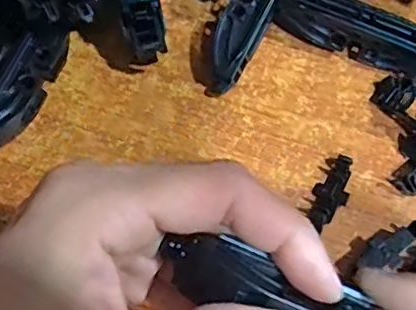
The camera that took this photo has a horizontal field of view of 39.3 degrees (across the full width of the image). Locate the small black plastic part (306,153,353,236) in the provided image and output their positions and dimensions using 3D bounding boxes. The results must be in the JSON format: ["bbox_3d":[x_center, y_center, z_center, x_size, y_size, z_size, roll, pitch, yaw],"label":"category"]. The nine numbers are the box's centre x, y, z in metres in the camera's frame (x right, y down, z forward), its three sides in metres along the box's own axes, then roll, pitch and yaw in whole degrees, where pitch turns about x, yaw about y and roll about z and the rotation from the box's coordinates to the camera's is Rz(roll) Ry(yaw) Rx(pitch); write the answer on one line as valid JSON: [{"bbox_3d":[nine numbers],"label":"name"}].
[{"bbox_3d":[0.052,0.016,0.243,0.013,0.008,0.033,22,67,12],"label":"small black plastic part"}]

